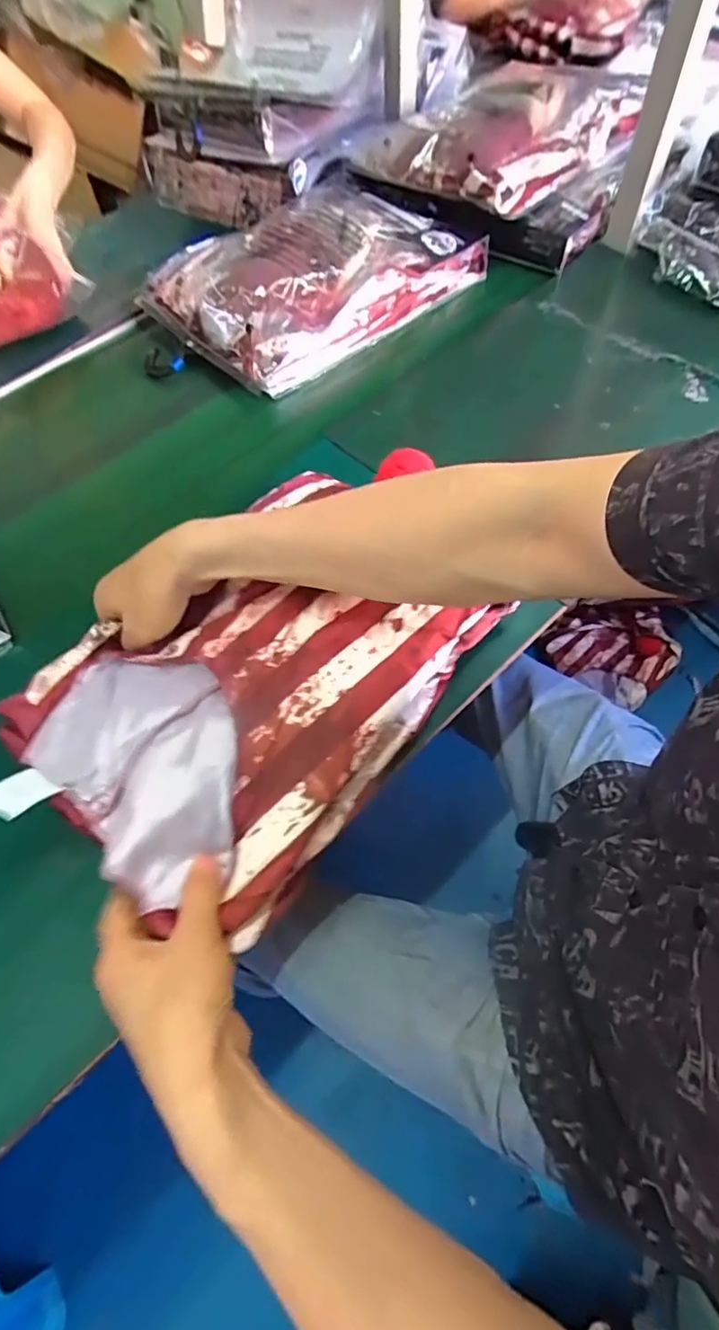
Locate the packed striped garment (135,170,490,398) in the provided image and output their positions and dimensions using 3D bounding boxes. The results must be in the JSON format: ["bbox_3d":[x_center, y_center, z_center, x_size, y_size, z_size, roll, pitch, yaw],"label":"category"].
[{"bbox_3d":[-0.091,-0.568,0.795,0.393,0.085,0.364,-41,64,-18],"label":"packed striped garment"}]

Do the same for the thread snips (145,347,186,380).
[{"bbox_3d":[-0.262,-0.403,0.749,0.055,0.007,0.039,21,90,9],"label":"thread snips"}]

